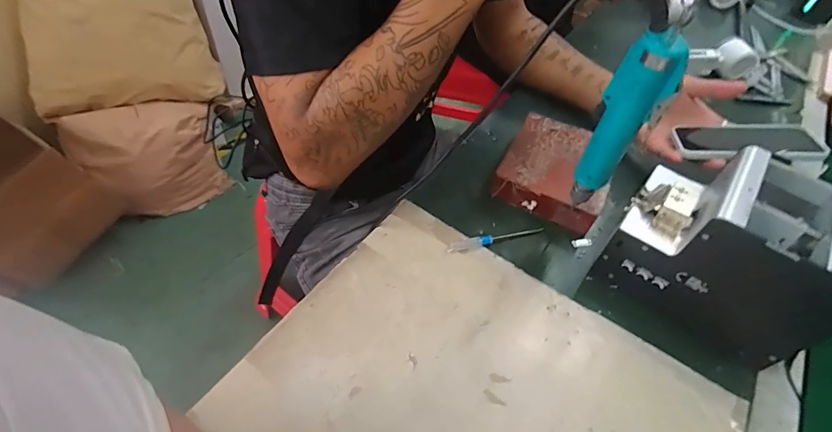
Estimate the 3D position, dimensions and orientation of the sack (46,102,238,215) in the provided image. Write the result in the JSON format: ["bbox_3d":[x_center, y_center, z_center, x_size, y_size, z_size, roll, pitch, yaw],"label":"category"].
[{"bbox_3d":[-0.761,-0.155,1.267,0.352,0.350,0.152,-29,60,-26],"label":"sack"}]

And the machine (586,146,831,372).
[{"bbox_3d":[0.306,0.030,0.428,0.175,0.146,0.131,33,56,21],"label":"machine"}]

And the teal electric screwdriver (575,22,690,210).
[{"bbox_3d":[0.181,-0.074,0.387,0.035,0.191,0.028,2,52,-6],"label":"teal electric screwdriver"}]

